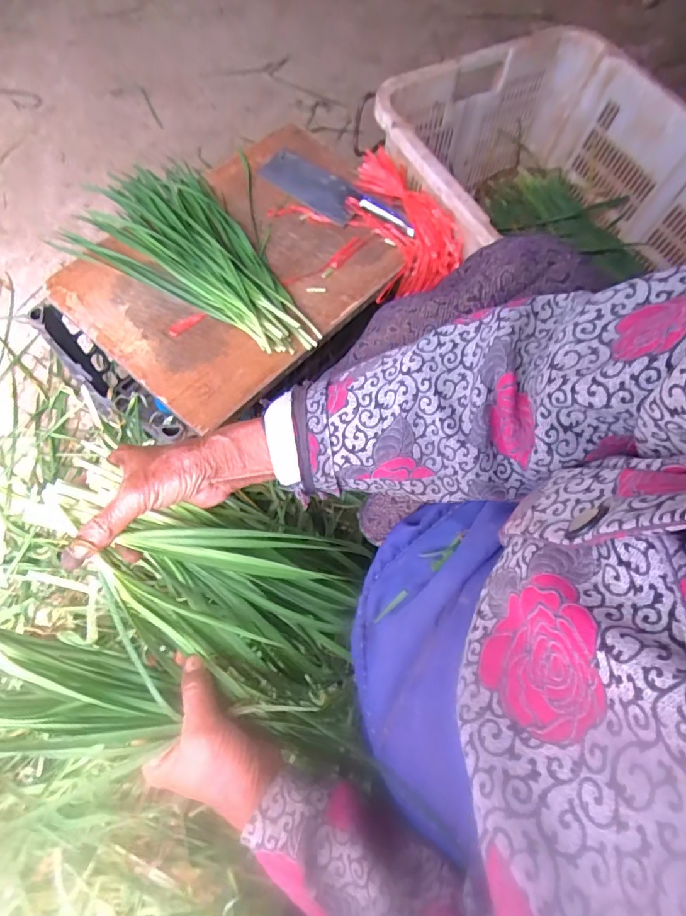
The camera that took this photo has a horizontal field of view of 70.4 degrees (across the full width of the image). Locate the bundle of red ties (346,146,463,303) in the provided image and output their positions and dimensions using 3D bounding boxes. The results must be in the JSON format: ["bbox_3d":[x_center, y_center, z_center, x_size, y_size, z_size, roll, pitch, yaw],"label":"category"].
[{"bbox_3d":[0.082,-0.373,0.784,0.148,0.088,0.252,-17,69,-12],"label":"bundle of red ties"}]

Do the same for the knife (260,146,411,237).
[{"bbox_3d":[-0.008,-0.421,0.783,0.276,0.018,0.083,35,68,10],"label":"knife"}]

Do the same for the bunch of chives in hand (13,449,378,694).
[{"bbox_3d":[-0.102,0.094,0.390,0.273,0.063,0.128,28,67,-17],"label":"bunch of chives in hand"}]

